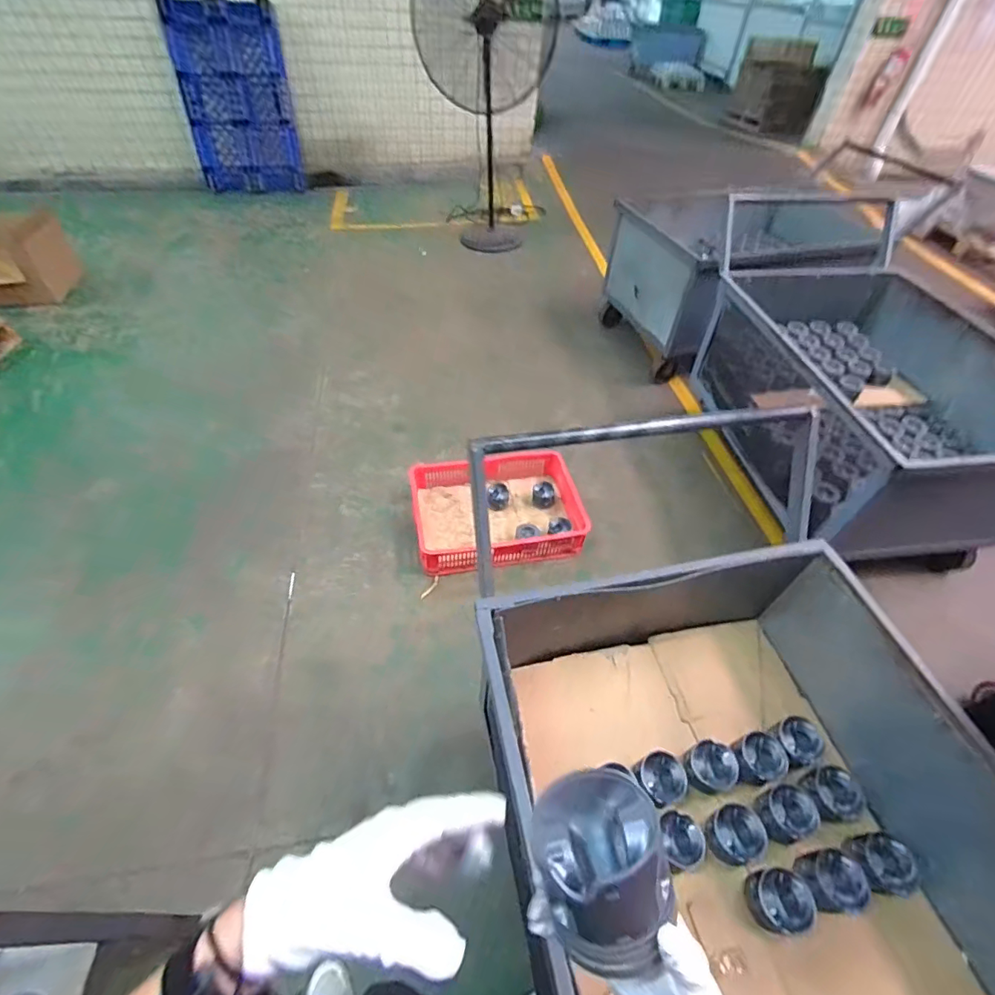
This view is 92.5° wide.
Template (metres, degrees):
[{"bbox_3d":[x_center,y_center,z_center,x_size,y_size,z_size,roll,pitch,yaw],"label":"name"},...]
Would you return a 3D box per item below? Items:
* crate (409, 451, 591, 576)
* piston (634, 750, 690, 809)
[{"bbox_3d":[-0.007,0.043,1.775,0.593,0.135,0.458,-8,50,-9],"label":"crate"},{"bbox_3d":[0.320,0.548,0.932,0.093,0.062,0.085,2,48,-2],"label":"piston"}]

